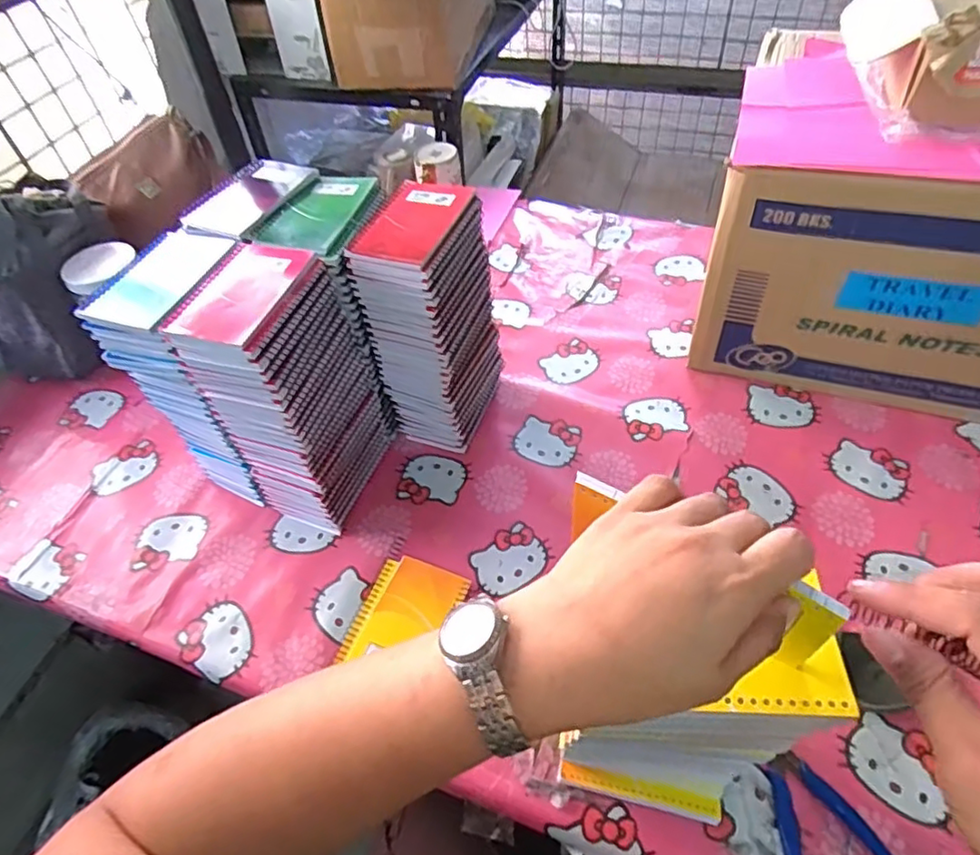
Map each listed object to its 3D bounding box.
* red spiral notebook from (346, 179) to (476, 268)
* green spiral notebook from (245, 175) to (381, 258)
[{"bbox_3d":[-0.076,-0.208,0.612,0.091,0.016,0.134,14,52,17],"label":"red spiral notebook"},{"bbox_3d":[-0.176,-0.225,0.642,0.096,0.020,0.136,12,52,15],"label":"green spiral notebook"}]

